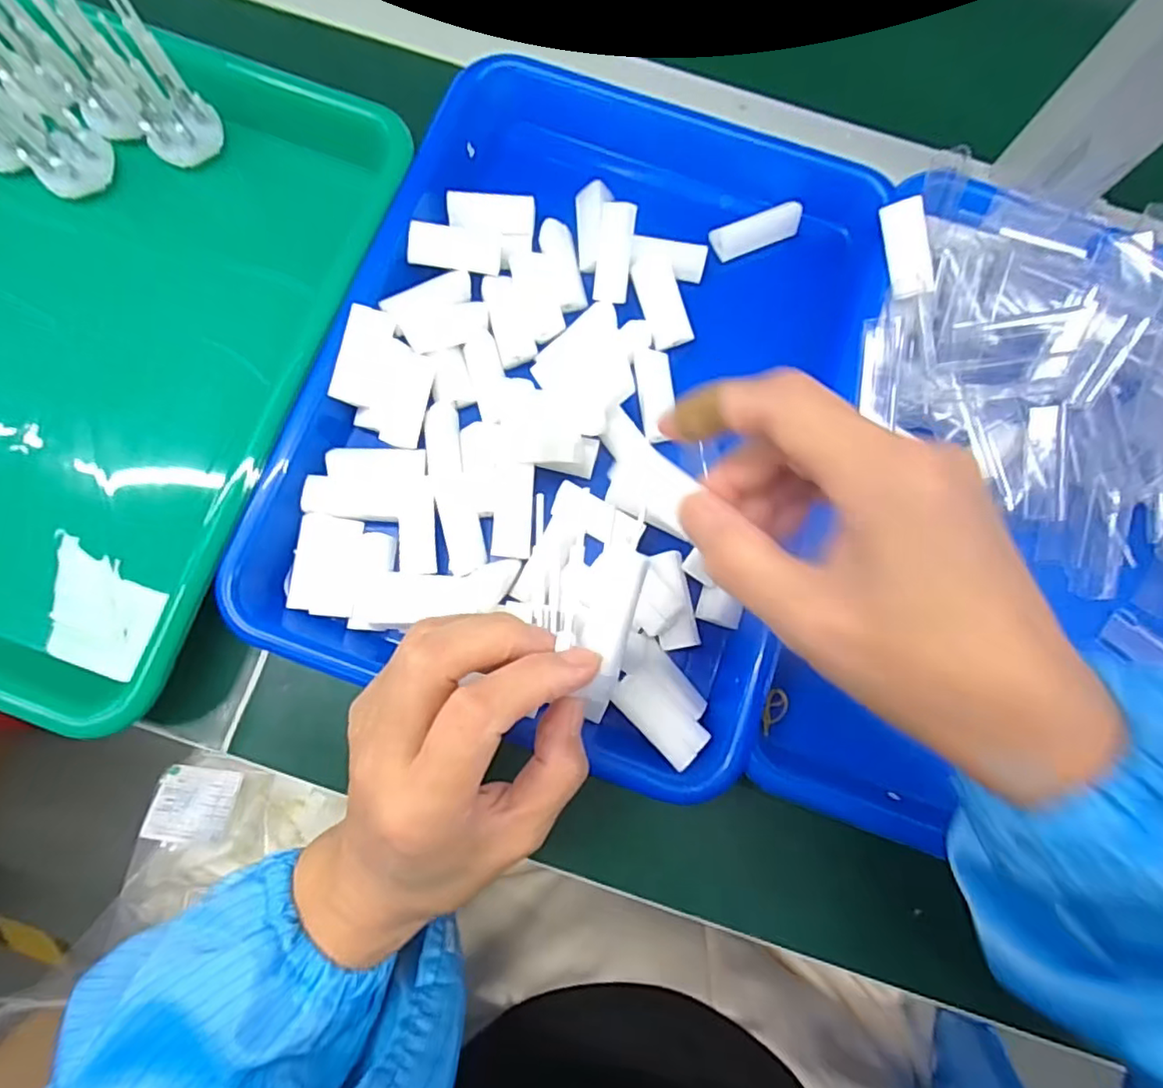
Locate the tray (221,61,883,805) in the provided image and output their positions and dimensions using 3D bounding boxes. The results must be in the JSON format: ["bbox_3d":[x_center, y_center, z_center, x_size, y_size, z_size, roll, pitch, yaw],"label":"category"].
[{"bbox_3d":[0.006,-0.083,0.312,0.241,0.053,0.343,20,79,1],"label":"tray"}]

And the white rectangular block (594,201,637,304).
[{"bbox_3d":[0.017,-0.149,0.314,0.017,0.008,0.046,7,113,1],"label":"white rectangular block"}]

